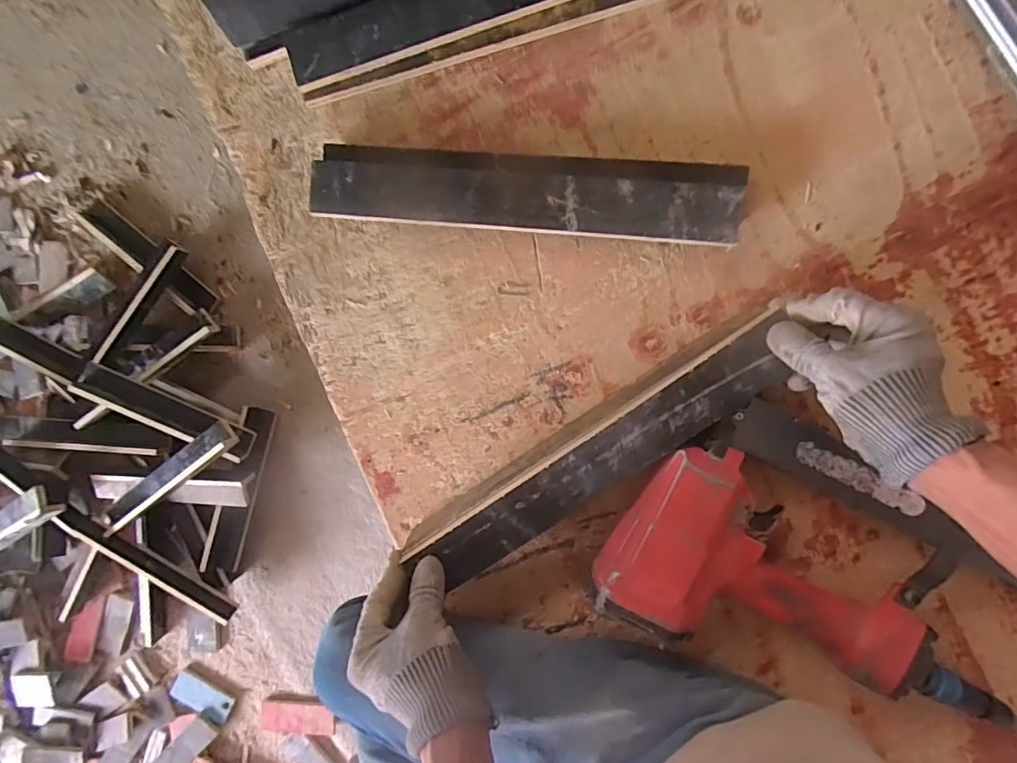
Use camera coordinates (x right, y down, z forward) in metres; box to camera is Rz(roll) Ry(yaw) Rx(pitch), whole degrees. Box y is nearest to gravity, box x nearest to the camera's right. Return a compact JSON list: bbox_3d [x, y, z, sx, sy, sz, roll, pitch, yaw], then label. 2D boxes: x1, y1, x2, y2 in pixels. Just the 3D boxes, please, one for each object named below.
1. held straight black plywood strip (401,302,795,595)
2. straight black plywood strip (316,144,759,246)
[{"bbox_3d":[0.067,0.072,0.421,0.340,0.016,0.050,-35,90,9],"label":"held straight black plywood strip"},{"bbox_3d":[0.009,-0.163,0.447,0.364,0.029,0.065,7,96,7],"label":"straight black plywood strip"}]

